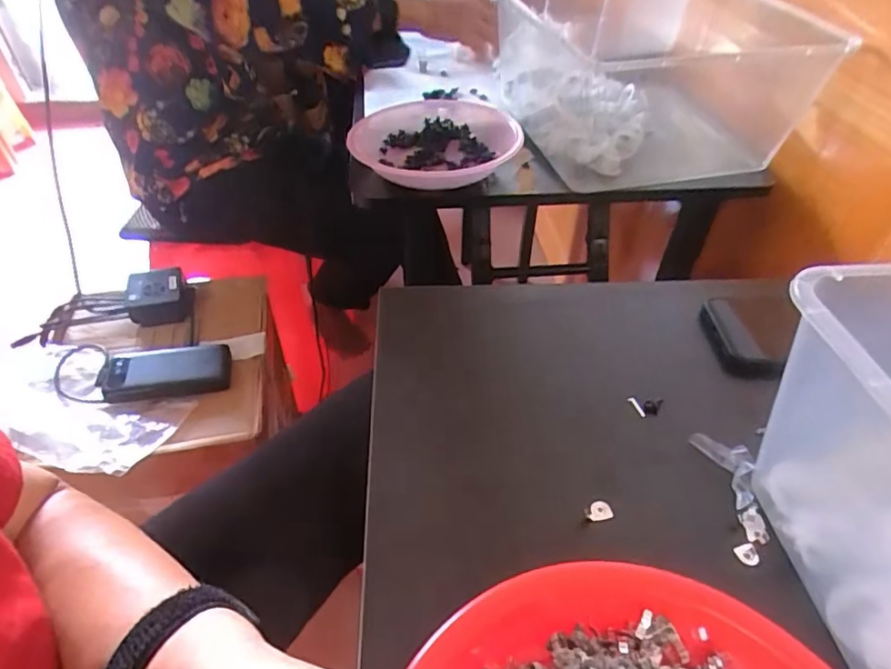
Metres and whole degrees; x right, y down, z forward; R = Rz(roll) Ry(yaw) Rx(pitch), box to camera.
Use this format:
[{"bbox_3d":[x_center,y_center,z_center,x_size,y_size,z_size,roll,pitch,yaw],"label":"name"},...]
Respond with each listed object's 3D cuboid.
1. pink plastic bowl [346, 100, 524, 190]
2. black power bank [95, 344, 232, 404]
[{"bbox_3d":[-0.008,-0.215,0.624,0.170,0.043,0.182,0,44,0],"label":"pink plastic bowl"},{"bbox_3d":[-0.368,0.052,0.731,0.157,0.023,0.072,-8,45,-8],"label":"black power bank"}]

